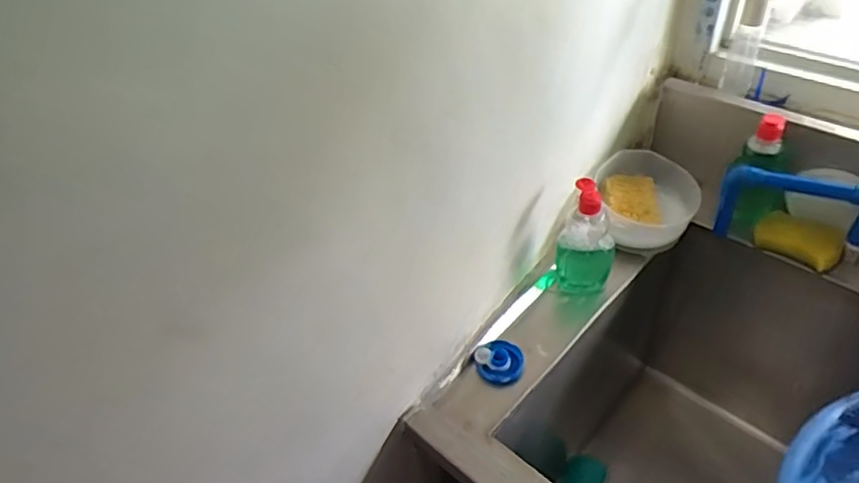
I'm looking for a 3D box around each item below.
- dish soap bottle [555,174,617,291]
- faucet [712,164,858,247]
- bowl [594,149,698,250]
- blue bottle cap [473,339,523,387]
[{"bbox_3d":[0.204,0.001,0.764,0.063,0.149,0.058,22,50,27],"label":"dish soap bottle"},{"bbox_3d":[0.483,-0.042,0.778,0.185,0.102,0.035,13,47,21],"label":"faucet"},{"bbox_3d":[0.311,-0.059,0.855,0.142,0.065,0.146,-1,43,6],"label":"bowl"},{"bbox_3d":[0.087,0.148,0.724,0.056,0.021,0.053,-4,43,4],"label":"blue bottle cap"}]

